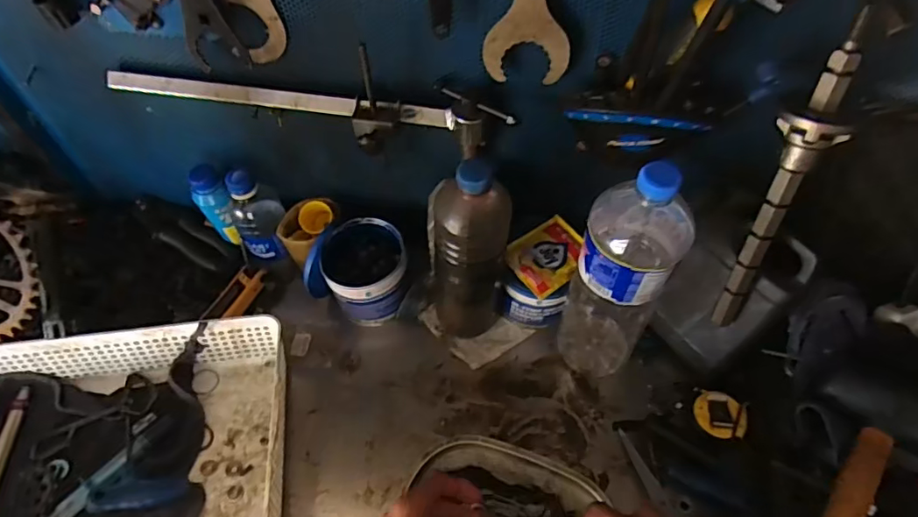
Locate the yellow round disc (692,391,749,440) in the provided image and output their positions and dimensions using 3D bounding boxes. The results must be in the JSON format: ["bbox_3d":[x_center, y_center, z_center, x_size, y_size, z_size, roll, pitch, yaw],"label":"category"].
[{"bbox_3d":[0.287,0.171,0.595,0.052,0.012,0.052,-9,54,-4],"label":"yellow round disc"}]

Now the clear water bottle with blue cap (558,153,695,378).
[{"bbox_3d":[0.163,0.020,0.549,0.084,0.309,0.103,22,58,17],"label":"clear water bottle with blue cap"}]

